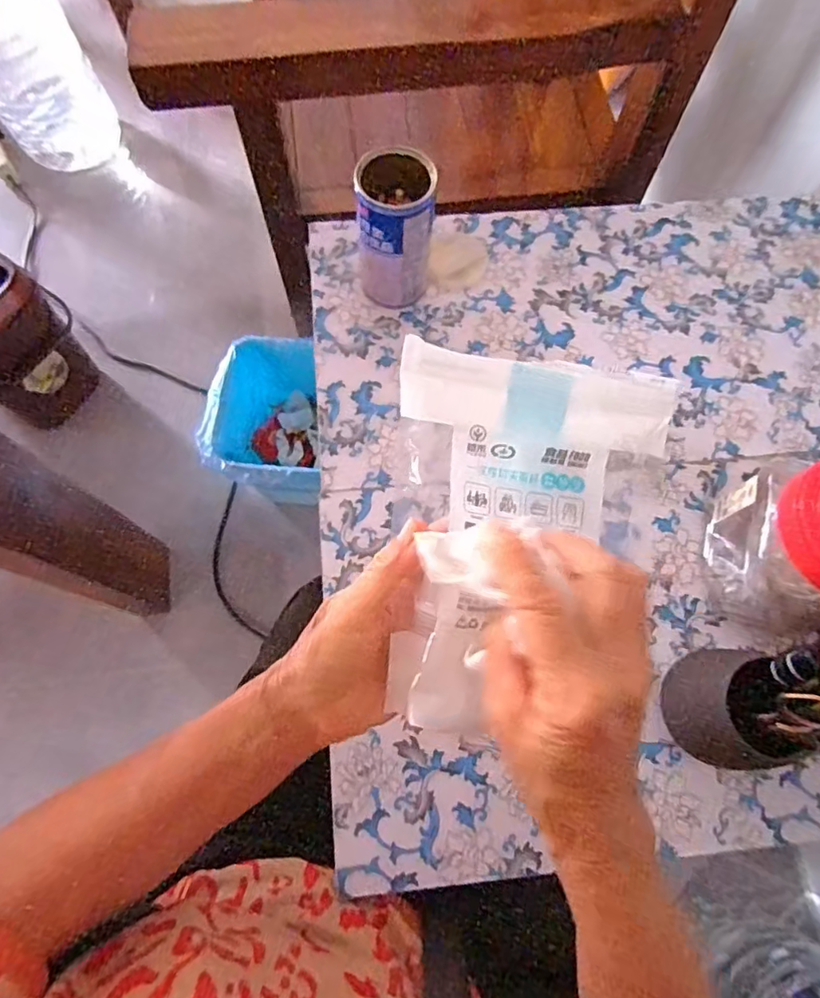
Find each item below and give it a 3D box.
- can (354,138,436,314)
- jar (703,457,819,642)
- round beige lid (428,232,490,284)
[{"bbox_3d":[-0.013,-0.225,0.500,0.065,0.126,0.057,1,71,0],"label":"can"},{"bbox_3d":[0.278,0.040,0.406,0.091,0.139,0.106,13,71,4],"label":"jar"},{"bbox_3d":[0.049,-0.241,0.570,0.057,0.006,0.064,3,71,1],"label":"round beige lid"}]

